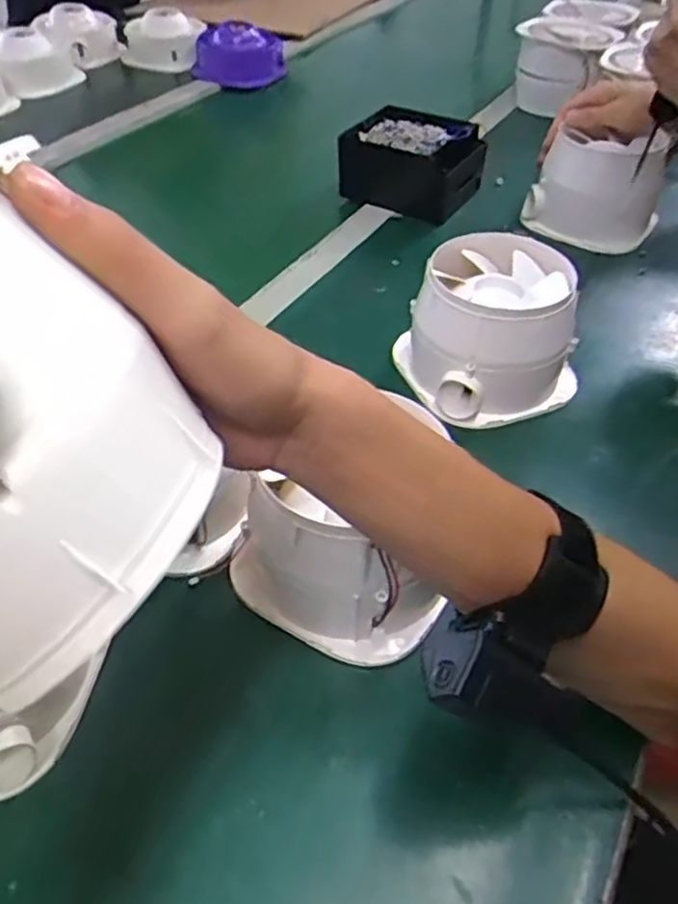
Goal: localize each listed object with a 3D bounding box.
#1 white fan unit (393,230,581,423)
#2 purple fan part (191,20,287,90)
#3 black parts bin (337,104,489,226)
[{"bbox_3d":[0.121,-0.101,0.568,0.120,0.099,0.122,-20,49,-20],"label":"white fan unit"},{"bbox_3d":[-0.163,-0.645,1.122,0.147,0.069,0.068,1,45,0],"label":"purple fan part"},{"bbox_3d":[0.086,-0.342,0.822,0.149,0.084,0.111,18,47,16],"label":"black parts bin"}]

